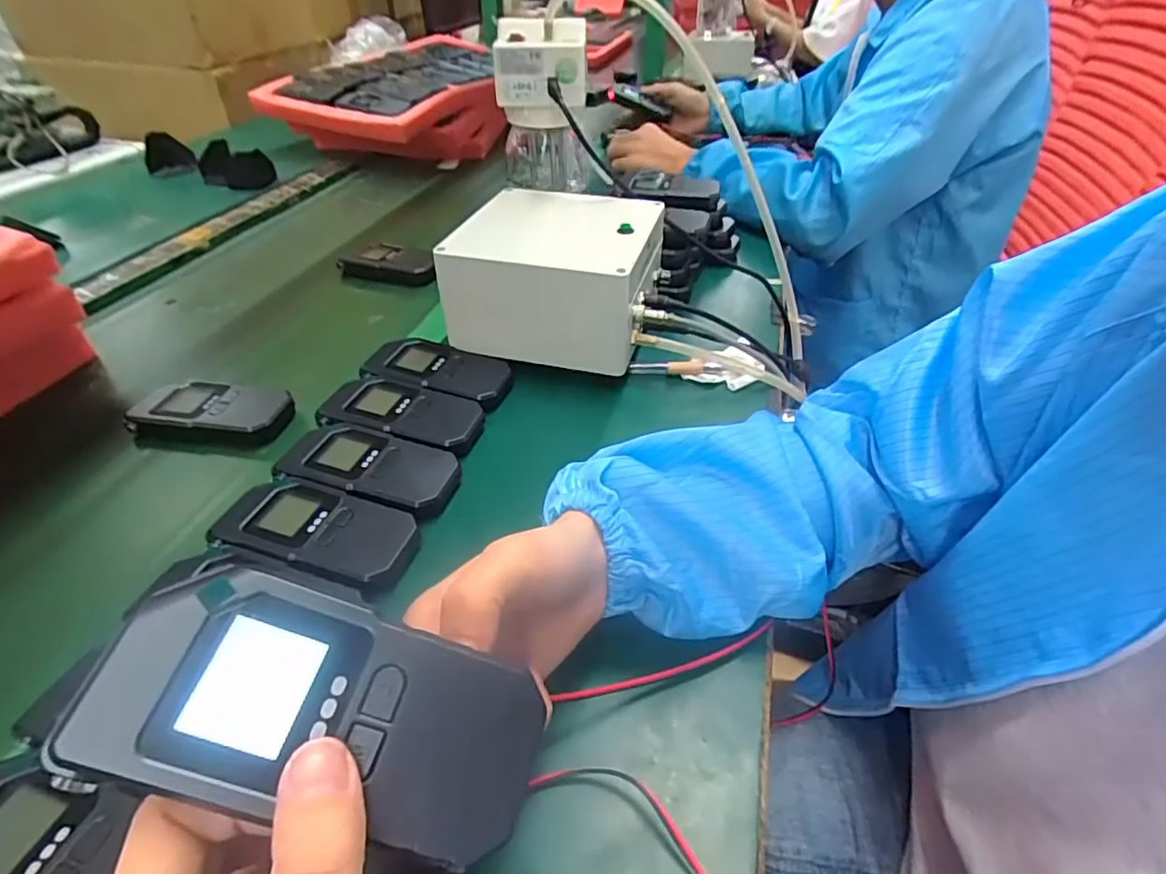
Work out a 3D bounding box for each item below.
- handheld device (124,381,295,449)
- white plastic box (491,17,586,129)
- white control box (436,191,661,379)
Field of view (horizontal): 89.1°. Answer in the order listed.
[{"bbox_3d":[-0.297,-0.019,0.479,0.115,0.028,0.050,5,39,4],"label":"handheld device"},{"bbox_3d":[-0.040,-0.339,0.555,0.083,0.085,0.053,-1,39,-4],"label":"white plastic box"},{"bbox_3d":[-0.022,-0.147,0.539,0.168,0.100,0.163,12,40,12],"label":"white control box"}]

